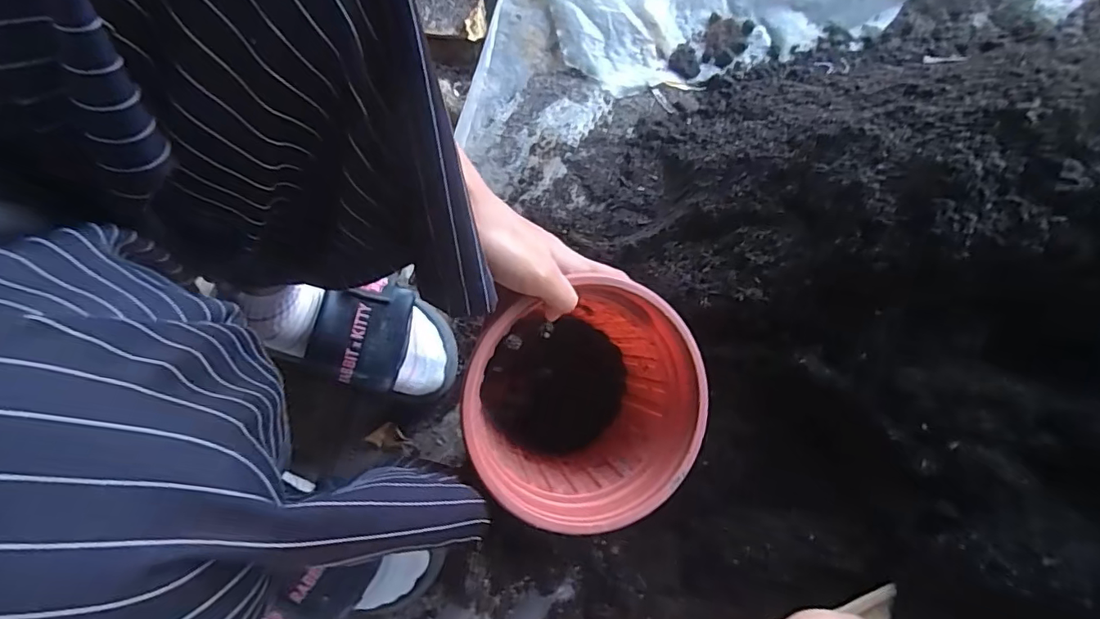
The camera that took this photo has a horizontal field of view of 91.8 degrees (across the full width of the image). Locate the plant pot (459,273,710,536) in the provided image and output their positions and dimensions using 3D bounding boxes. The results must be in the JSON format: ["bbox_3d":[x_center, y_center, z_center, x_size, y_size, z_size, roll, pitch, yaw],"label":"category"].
[{"bbox_3d":[0.011,0.080,0.439,0.168,0.194,0.168,3,81,-16],"label":"plant pot"}]

